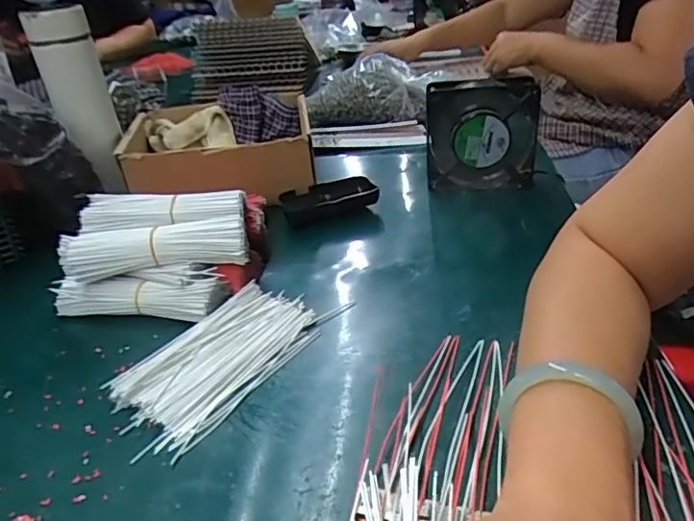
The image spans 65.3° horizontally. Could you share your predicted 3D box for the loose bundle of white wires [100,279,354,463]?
[{"bbox_3d":[-0.096,0.067,0.414,0.096,0.022,0.171,17,37,34],"label":"loose bundle of white wires"}]

